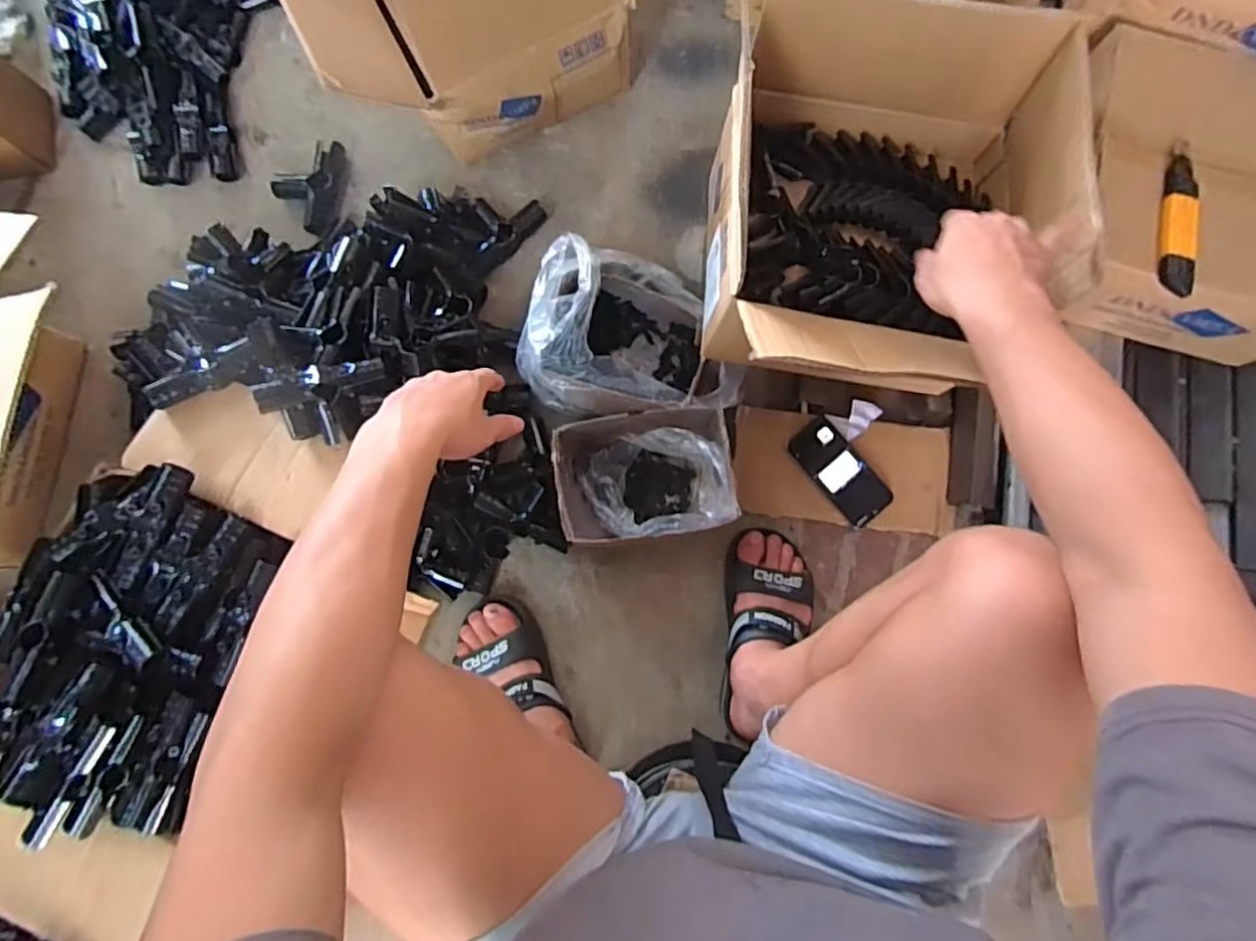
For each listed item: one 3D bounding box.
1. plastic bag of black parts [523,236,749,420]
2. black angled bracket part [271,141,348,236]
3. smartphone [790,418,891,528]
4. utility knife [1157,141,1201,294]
[{"bbox_3d":[0.007,-0.167,0.803,0.263,0.149,0.196,7,80,0],"label":"plastic bag of black parts"},{"bbox_3d":[-0.444,-0.400,0.897,0.089,0.036,0.140,13,80,1],"label":"black angled bracket part"},{"bbox_3d":[0.275,0.003,0.829,0.064,0.016,0.144,-38,83,-7],"label":"smartphone"},{"bbox_3d":[0.572,-0.266,0.659,0.029,0.018,0.178,12,80,1],"label":"utility knife"}]

